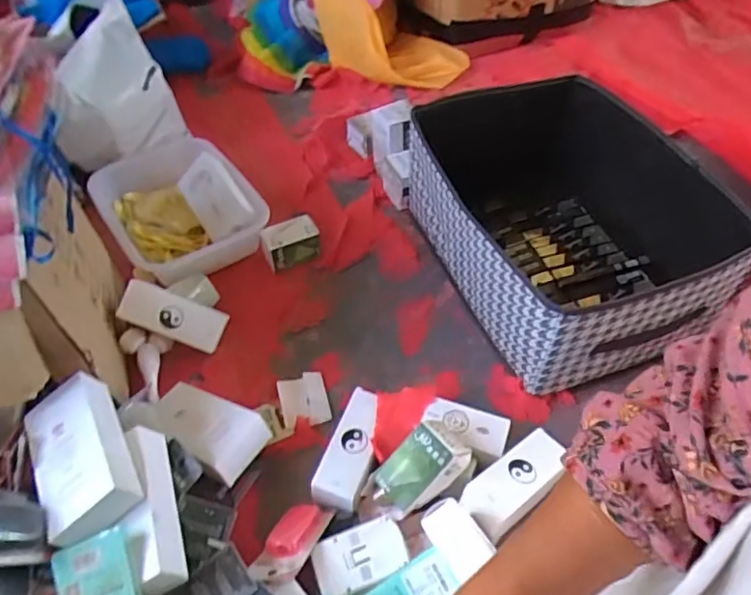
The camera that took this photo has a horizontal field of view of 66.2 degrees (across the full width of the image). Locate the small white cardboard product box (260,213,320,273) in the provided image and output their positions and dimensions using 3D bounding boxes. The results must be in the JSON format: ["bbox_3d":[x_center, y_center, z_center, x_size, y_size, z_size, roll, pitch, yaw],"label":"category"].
[{"bbox_3d":[-0.130,-0.083,0.892,0.087,0.052,0.055,-17,51,-14],"label":"small white cardboard product box"}]

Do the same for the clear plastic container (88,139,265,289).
[{"bbox_3d":[-0.314,-0.145,0.925,0.215,0.081,0.290,-30,55,-23],"label":"clear plastic container"}]

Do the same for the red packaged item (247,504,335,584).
[{"bbox_3d":[-0.084,0.245,0.578,0.046,0.016,0.104,20,29,18],"label":"red packaged item"}]

